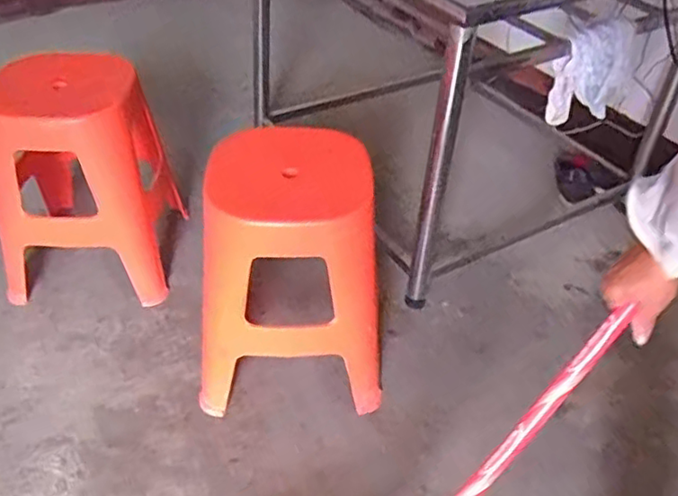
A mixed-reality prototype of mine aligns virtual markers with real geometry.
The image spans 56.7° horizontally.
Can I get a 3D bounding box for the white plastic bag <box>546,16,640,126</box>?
[{"bbox_3d":[0.530,-0.360,1.316,0.189,0.208,0.056,-14,49,-18],"label":"white plastic bag"}]

